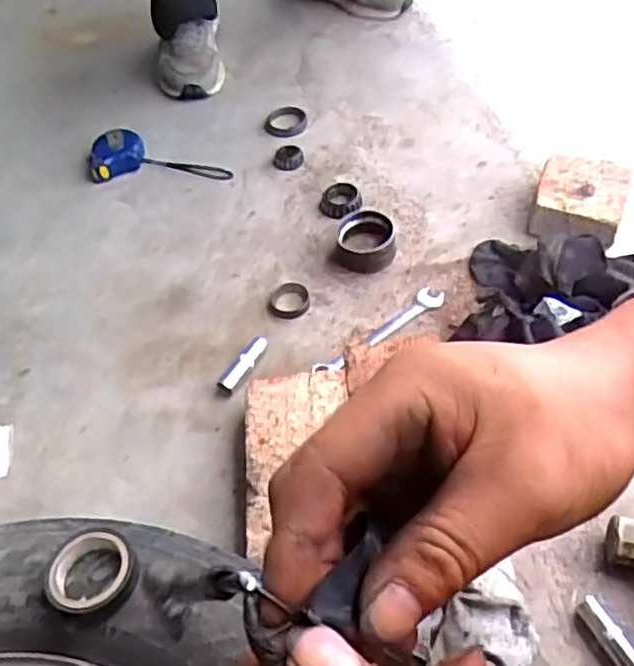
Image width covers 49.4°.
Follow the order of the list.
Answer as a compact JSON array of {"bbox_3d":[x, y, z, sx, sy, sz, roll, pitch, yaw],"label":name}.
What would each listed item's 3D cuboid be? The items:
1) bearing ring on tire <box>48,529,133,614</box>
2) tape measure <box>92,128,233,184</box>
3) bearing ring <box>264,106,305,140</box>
[{"bbox_3d":[-0.150,0.160,0.460,0.053,0.019,0.052,-3,52,4],"label":"bearing ring on tire"},{"bbox_3d":[-0.230,-0.258,1.027,0.231,0.033,0.091,8,54,11],"label":"tape measure"},{"bbox_3d":[-0.050,-0.332,1.091,0.066,0.016,0.080,-5,52,2],"label":"bearing ring"}]

